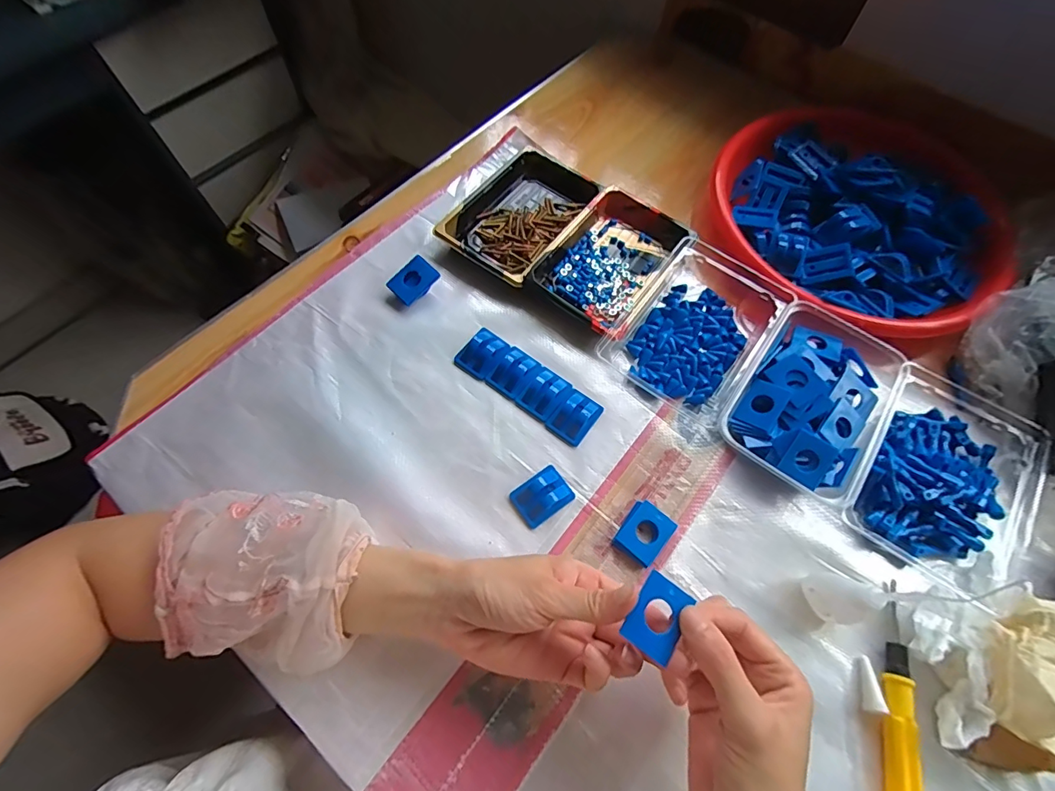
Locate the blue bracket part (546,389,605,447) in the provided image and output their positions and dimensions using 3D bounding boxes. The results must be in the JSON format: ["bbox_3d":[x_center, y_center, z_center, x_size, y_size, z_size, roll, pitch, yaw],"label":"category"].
[{"bbox_3d":[0.042,0.017,0.401,0.033,0.013,0.045,36,69,13],"label":"blue bracket part"}]

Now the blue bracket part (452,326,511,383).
[{"bbox_3d":[-0.041,-0.039,0.424,0.038,0.012,0.046,35,68,13],"label":"blue bracket part"}]

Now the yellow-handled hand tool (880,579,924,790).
[{"bbox_3d":[0.255,0.203,0.319,0.016,0.018,0.141,18,66,6],"label":"yellow-handled hand tool"}]

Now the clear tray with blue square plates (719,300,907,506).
[{"bbox_3d":[0.240,0.005,0.401,0.107,0.036,0.161,34,68,13],"label":"clear tray with blue square plates"}]

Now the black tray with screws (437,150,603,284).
[{"bbox_3d":[-0.004,-0.192,0.490,0.112,0.023,0.169,33,68,12],"label":"black tray with screws"}]

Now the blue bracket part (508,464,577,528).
[{"bbox_3d":[0.012,0.080,0.373,0.046,0.013,0.034,-35,71,-17],"label":"blue bracket part"}]

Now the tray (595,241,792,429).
[{"bbox_3d":[0.163,-0.073,0.436,0.119,0.030,0.174,33,68,12],"label":"tray"}]

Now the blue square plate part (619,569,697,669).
[{"bbox_3d":[0.075,0.126,0.265,0.030,0.006,0.041,33,68,12],"label":"blue square plate part"}]

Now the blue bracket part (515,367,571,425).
[{"bbox_3d":[0.015,-0.003,0.408,0.034,0.011,0.045,35,68,13],"label":"blue bracket part"}]

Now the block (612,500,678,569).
[{"bbox_3d":[0.092,0.108,0.363,0.034,0.012,0.042,34,68,13],"label":"block"}]

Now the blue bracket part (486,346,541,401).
[{"bbox_3d":[-0.011,-0.022,0.416,0.033,0.012,0.044,33,68,12],"label":"blue bracket part"}]

